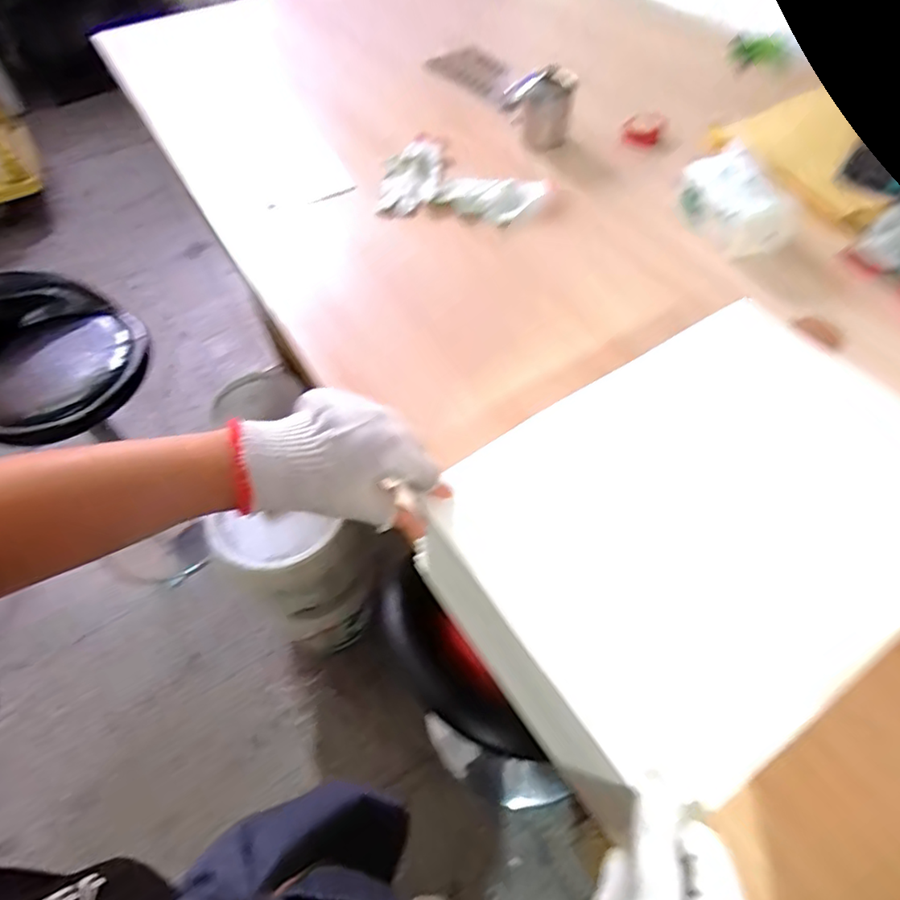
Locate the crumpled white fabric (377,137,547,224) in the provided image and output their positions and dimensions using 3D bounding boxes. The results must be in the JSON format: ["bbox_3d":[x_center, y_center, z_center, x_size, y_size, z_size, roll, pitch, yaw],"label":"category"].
[{"bbox_3d":[0.022,-0.440,0.967,0.258,0.022,0.181,6,55,7],"label":"crumpled white fabric"}]

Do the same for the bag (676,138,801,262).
[{"bbox_3d":[0.406,-0.356,0.843,0.099,0.092,0.149,-17,56,-10],"label":"bag"}]

